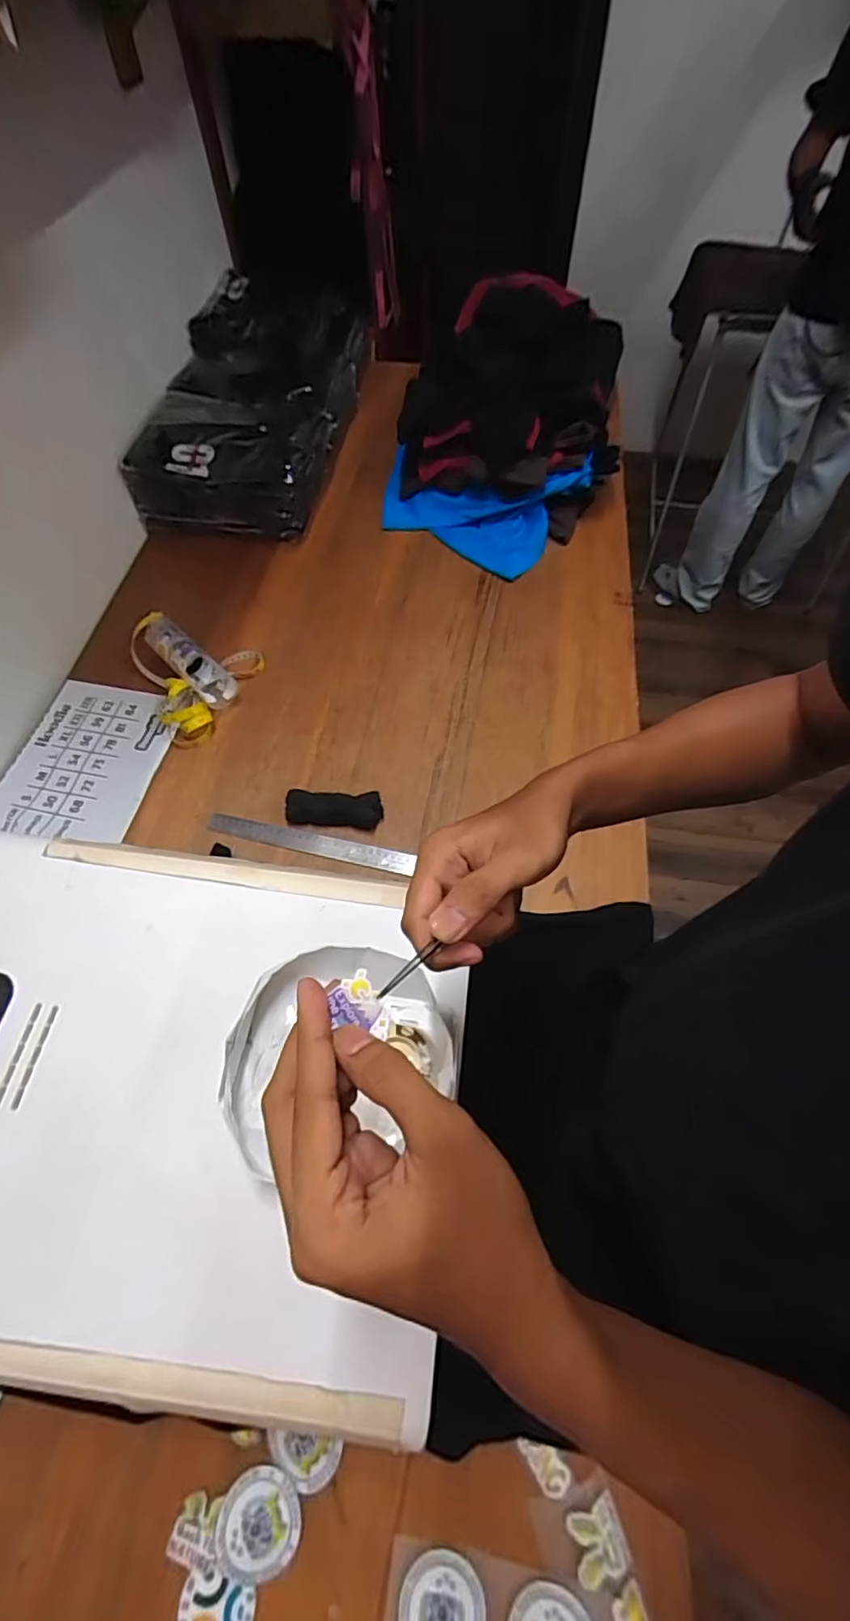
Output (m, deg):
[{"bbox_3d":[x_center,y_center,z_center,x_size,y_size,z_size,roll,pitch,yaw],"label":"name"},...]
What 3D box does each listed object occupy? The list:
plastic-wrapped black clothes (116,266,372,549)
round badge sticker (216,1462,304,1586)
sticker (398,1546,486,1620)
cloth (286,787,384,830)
[{"bbox_3d":[-0.323,-0.782,1.135,0.325,0.169,0.590,5,61,2],"label":"plastic-wrapped black clothes"},{"bbox_3d":[-0.135,0.582,0.476,0.067,0.007,0.065,-3,57,4],"label":"round badge sticker"},{"bbox_3d":[0.013,0.623,0.449,0.066,0.006,0.064,0,61,0],"label":"sticker"},{"bbox_3d":[-0.123,-0.004,0.788,0.129,0.026,0.042,5,61,2],"label":"cloth"}]

